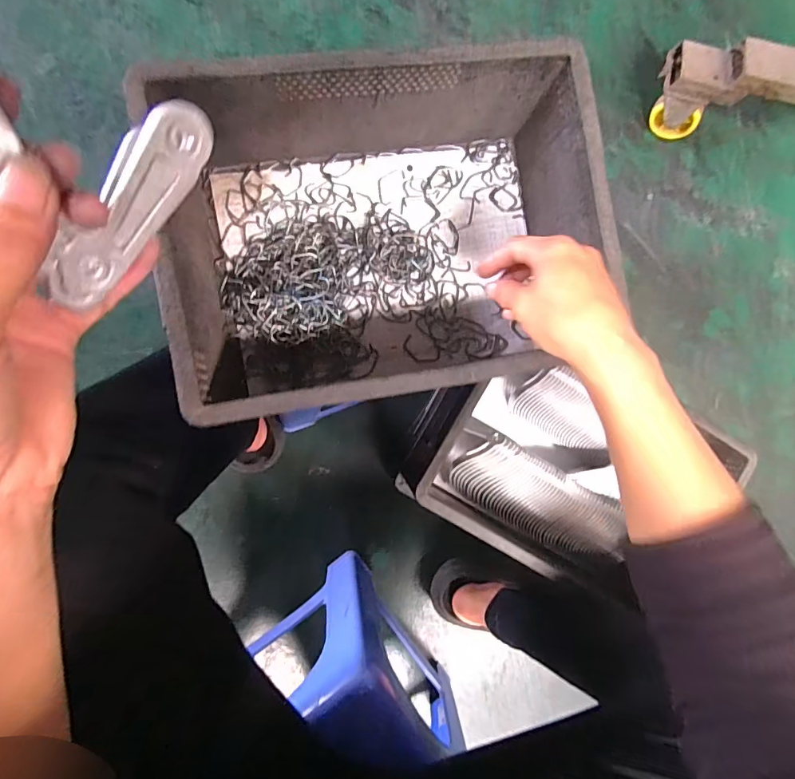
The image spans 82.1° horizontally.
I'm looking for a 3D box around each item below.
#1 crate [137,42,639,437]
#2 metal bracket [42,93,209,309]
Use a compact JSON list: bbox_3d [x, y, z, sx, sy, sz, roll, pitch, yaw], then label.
[{"bbox_3d":[-0.007,-0.119,0.384,0.327,0.121,0.242,-10,89,-8],"label":"crate"},{"bbox_3d":[-0.097,-0.068,0.168,0.009,0.028,0.081,34,89,27],"label":"metal bracket"}]

